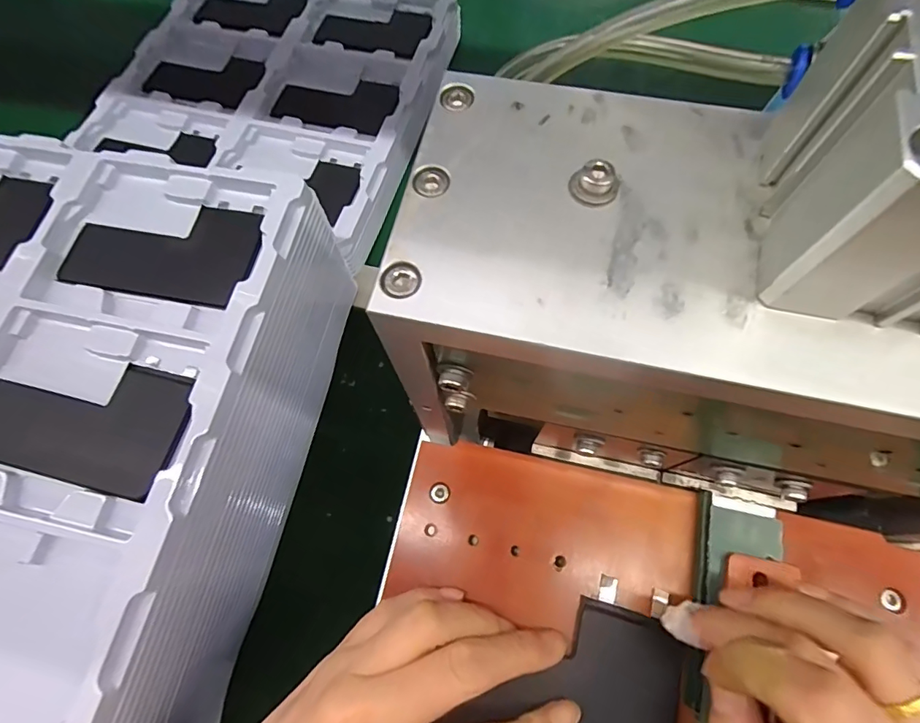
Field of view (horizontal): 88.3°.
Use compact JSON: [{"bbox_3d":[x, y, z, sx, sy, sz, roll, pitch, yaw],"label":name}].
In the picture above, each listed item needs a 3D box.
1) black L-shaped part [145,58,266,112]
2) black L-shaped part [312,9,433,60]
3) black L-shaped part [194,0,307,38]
[{"bbox_3d":[-0.243,-0.273,0.452,0.111,0.017,0.063,16,71,9],"label":"black L-shaped part"},{"bbox_3d":[-0.085,-0.334,0.471,0.111,0.011,0.073,19,71,9],"label":"black L-shaped part"},{"bbox_3d":[-0.215,-0.365,0.489,0.110,0.013,0.066,18,71,9],"label":"black L-shaped part"}]

